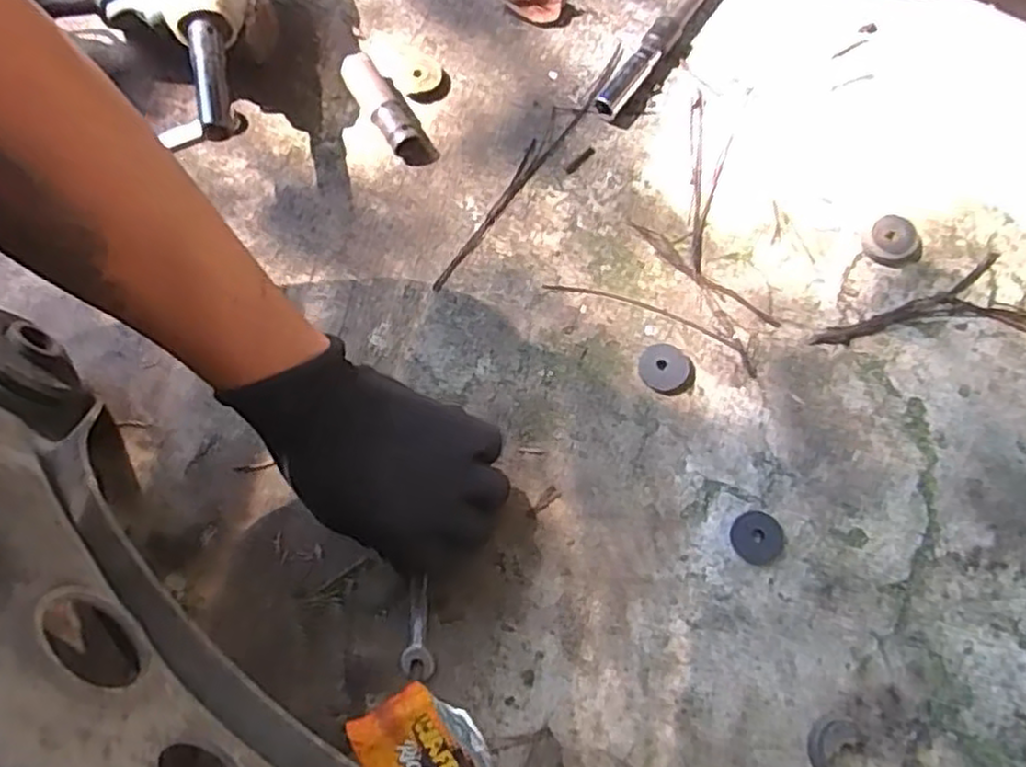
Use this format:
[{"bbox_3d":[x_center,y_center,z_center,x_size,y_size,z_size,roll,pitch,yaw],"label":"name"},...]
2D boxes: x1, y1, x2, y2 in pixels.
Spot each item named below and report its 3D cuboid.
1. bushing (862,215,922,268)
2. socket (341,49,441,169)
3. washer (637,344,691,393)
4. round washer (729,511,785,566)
[{"bbox_3d":[0.258,-0.094,0.489,0.036,0.012,0.031,38,78,11],"label":"bushing"},{"bbox_3d":[-0.088,-0.197,0.520,0.030,0.022,0.093,-34,89,-9],"label":"socket"},{"bbox_3d":[0.097,-0.010,0.465,0.031,0.008,0.030,0,73,1],"label":"washer"},{"bbox_3d":[0.147,0.093,0.435,0.029,0.007,0.030,0,73,1],"label":"round washer"}]

